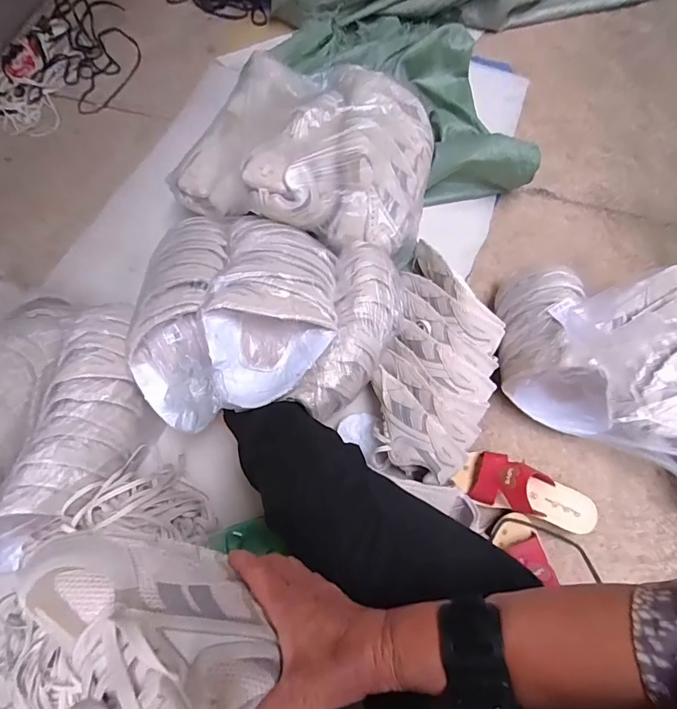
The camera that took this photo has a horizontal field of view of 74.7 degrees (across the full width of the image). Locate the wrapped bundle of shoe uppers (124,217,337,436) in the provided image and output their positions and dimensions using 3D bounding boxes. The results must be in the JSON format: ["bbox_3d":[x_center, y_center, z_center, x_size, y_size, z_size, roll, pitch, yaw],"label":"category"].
[{"bbox_3d":[-0.172,-0.086,0.691,0.333,0.113,0.388,-3,69,4],"label":"wrapped bundle of shoe uppers"}]

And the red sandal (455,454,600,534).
[{"bbox_3d":[0.302,0.216,0.707,0.214,0.083,0.080,16,71,11],"label":"red sandal"}]

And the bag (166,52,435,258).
[{"bbox_3d":[-0.043,-0.389,0.816,0.447,0.139,0.354,20,72,12],"label":"bag"}]

